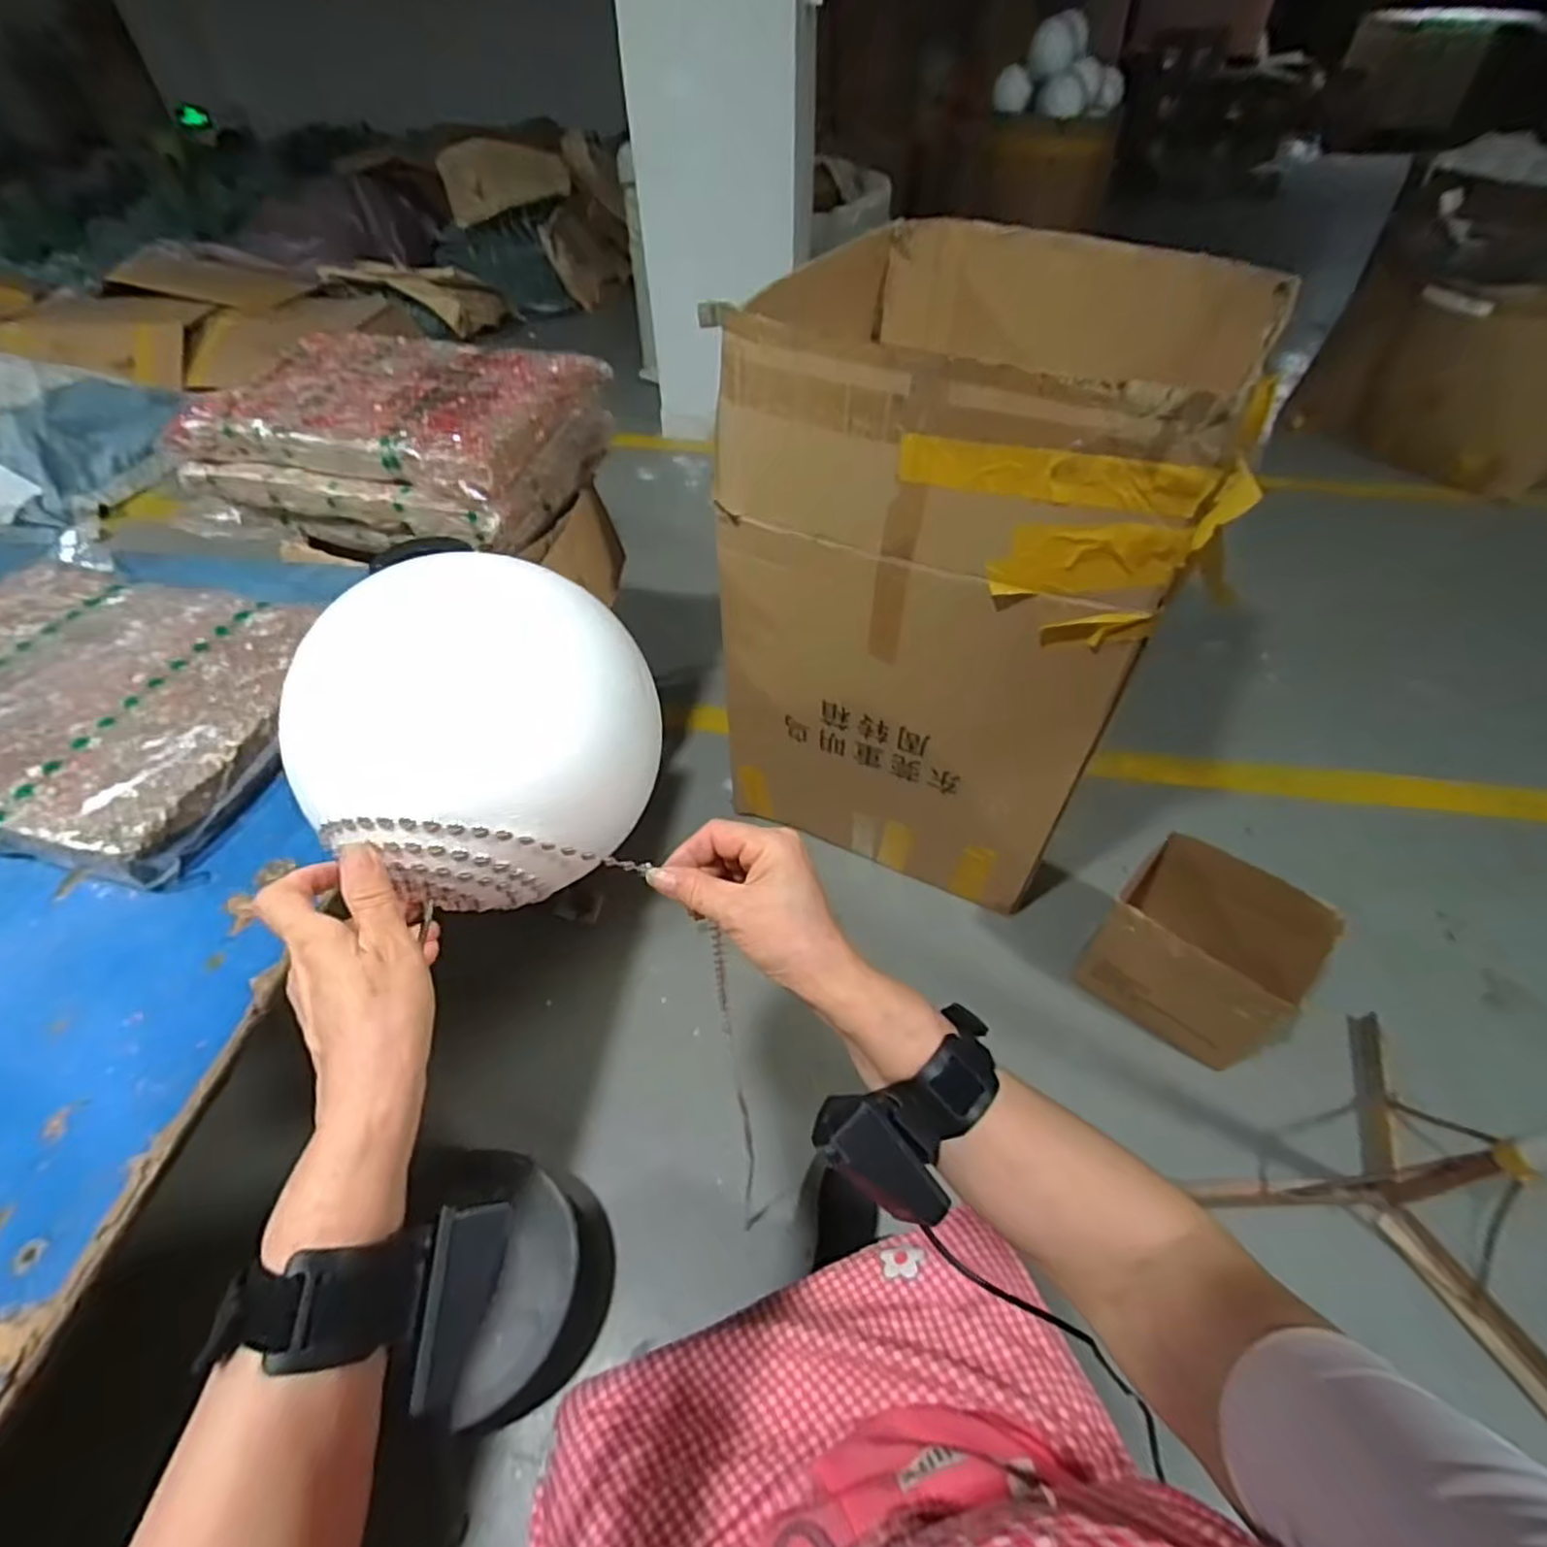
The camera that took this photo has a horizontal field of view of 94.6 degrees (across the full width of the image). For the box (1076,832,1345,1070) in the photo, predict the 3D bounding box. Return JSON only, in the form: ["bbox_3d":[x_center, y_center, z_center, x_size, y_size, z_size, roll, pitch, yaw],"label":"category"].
[{"bbox_3d":[0.760,0.310,1.251,0.273,0.238,0.313,-36,58,-27],"label":"box"}]

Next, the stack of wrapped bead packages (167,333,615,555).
[{"bbox_3d":[-0.568,-0.529,1.130,0.522,0.165,0.382,12,50,11],"label":"stack of wrapped bead packages"}]

